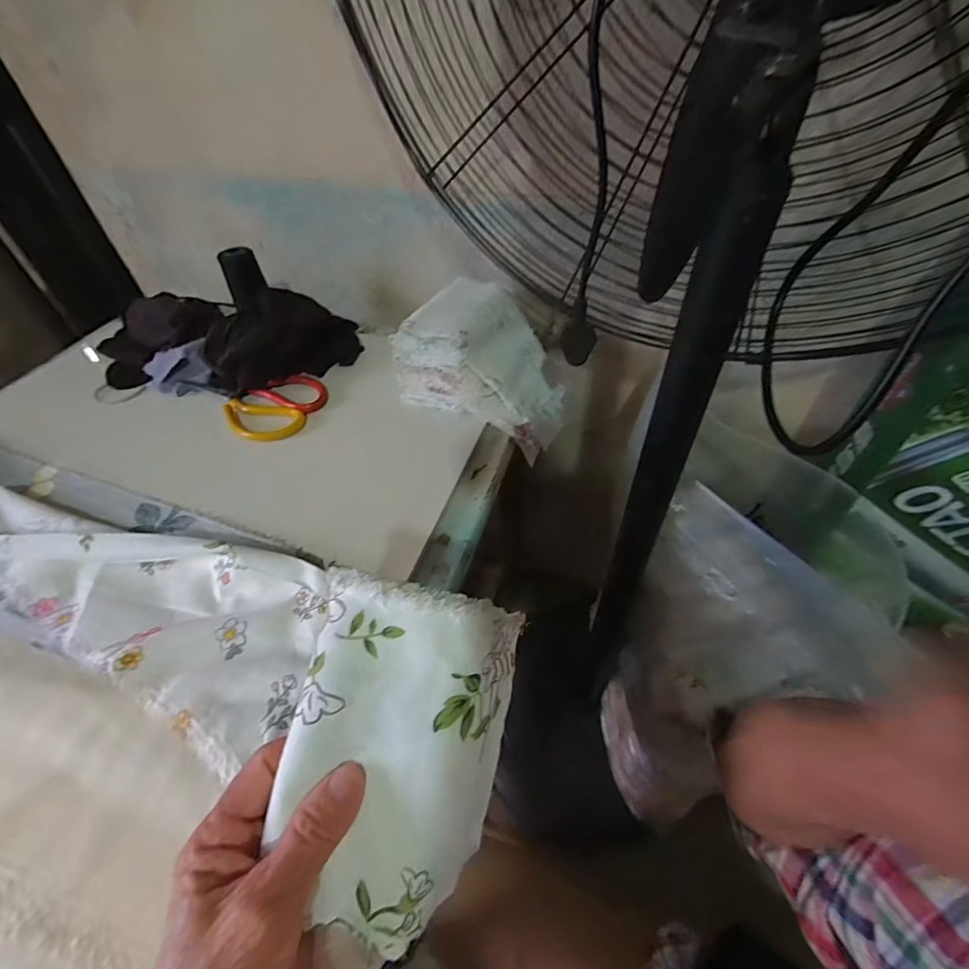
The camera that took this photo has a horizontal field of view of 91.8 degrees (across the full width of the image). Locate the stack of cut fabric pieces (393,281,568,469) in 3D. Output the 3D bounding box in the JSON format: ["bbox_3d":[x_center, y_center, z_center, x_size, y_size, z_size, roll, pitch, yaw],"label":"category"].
[{"bbox_3d":[0.010,-0.143,0.532,0.166,0.130,0.155,17,51,18],"label":"stack of cut fabric pieces"}]

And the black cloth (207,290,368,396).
[{"bbox_3d":[-0.240,-0.176,0.560,0.167,0.072,0.095,-33,54,-23],"label":"black cloth"}]

